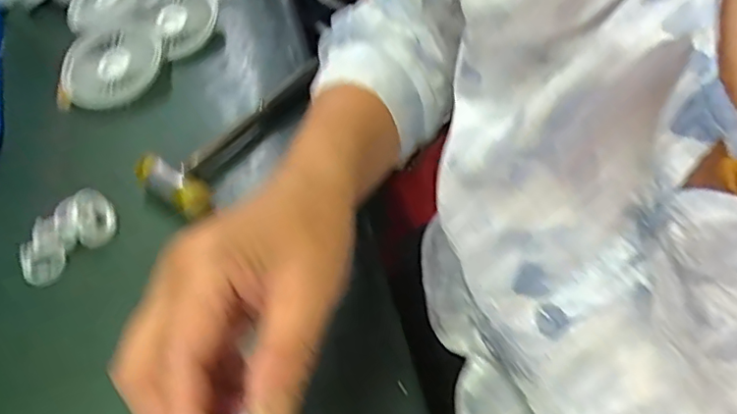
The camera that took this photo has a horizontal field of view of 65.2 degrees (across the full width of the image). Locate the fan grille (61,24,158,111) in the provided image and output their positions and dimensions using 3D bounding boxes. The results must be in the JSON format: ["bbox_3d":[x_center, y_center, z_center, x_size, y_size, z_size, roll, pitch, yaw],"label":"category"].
[{"bbox_3d":[-0.227,-0.126,0.513,0.085,0.027,0.094,-23,53,-12],"label":"fan grille"}]

